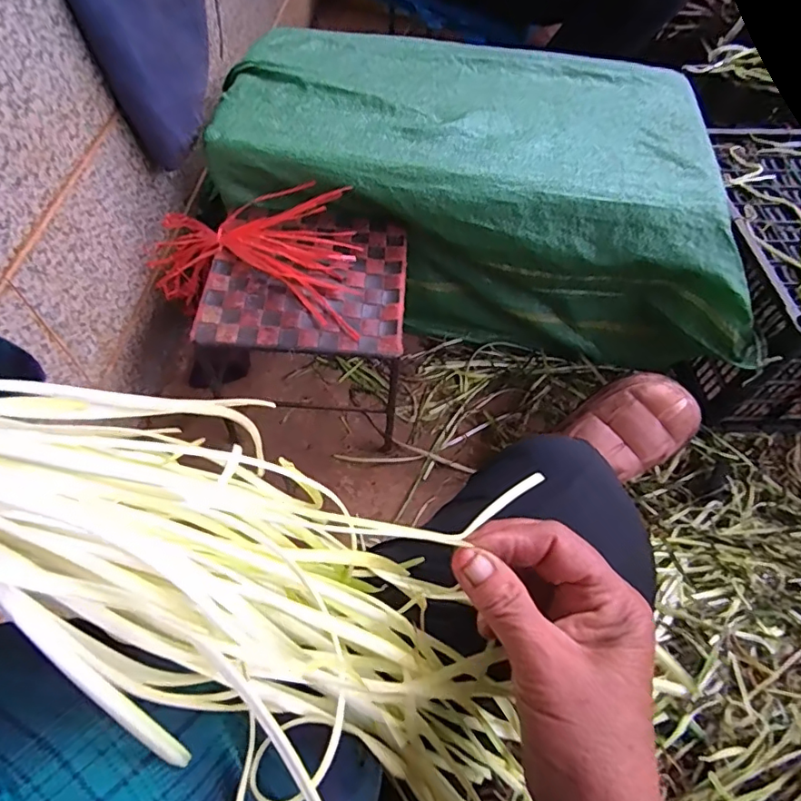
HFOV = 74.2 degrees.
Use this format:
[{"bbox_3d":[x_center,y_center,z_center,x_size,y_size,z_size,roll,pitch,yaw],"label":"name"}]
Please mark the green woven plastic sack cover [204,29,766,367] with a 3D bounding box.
[{"bbox_3d":[0.134,-0.300,0.829,0.736,0.294,0.404,12,59,4],"label":"green woven plastic sack cover"}]

